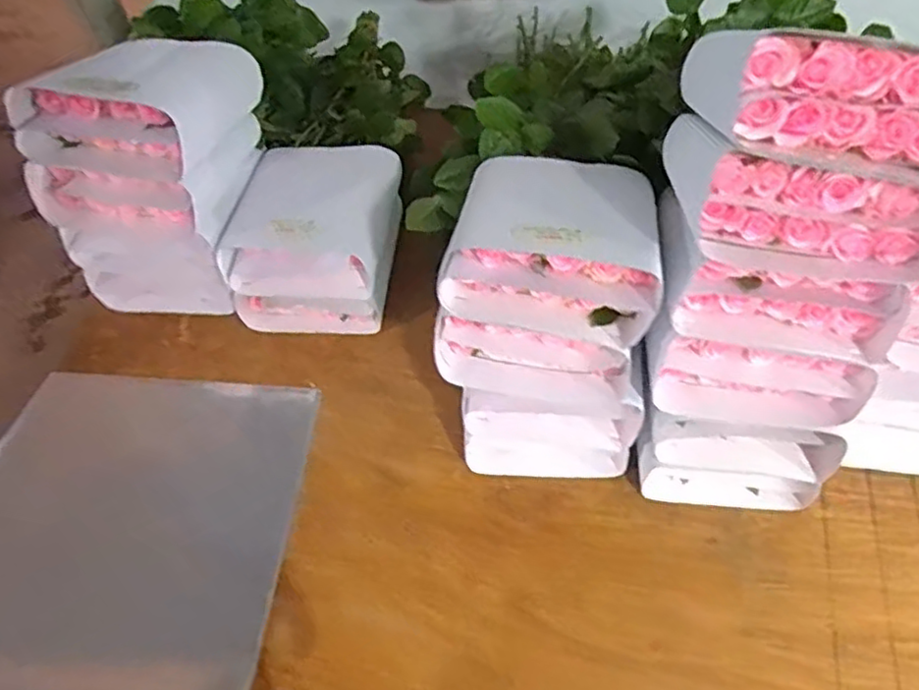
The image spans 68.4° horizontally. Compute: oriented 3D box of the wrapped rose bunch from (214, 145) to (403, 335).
[{"bbox_3d":[-0.177,-0.144,0.889,0.175,0.144,0.278,10,58,10],"label":"wrapped rose bunch"}]

